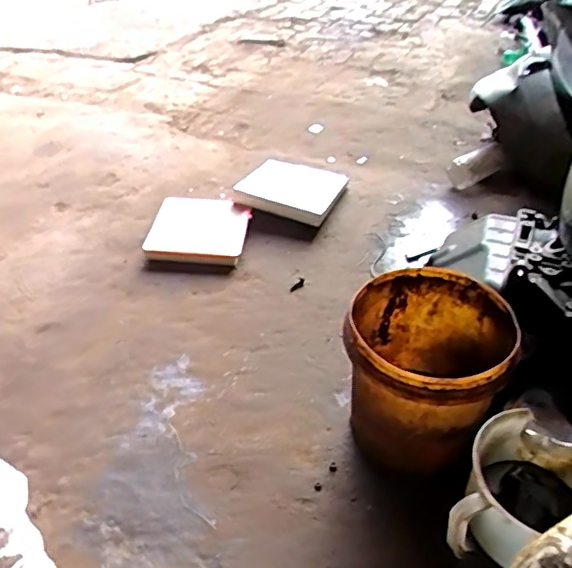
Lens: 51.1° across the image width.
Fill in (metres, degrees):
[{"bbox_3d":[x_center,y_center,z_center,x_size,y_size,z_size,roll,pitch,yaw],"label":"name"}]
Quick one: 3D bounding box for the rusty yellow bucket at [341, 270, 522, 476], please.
[{"bbox_3d":[0.226,0.159,1.027,0.255,0.275,0.262,0,40,0],"label":"rusty yellow bucket"}]

